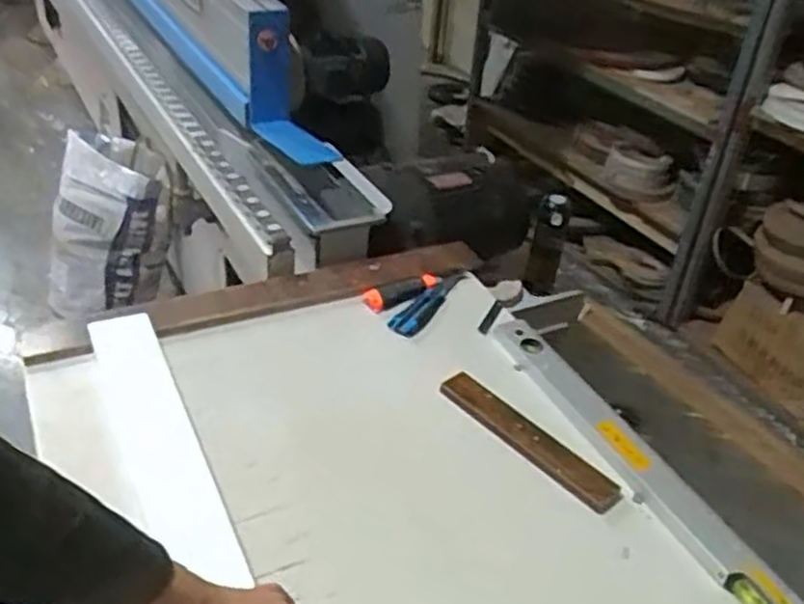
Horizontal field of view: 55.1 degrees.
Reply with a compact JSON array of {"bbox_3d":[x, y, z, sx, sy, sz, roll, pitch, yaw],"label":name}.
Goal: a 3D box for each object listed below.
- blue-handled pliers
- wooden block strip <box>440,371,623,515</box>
[{"bbox_3d":[0.040,0.001,1.221,0.047,0.018,0.183,21,38,20],"label":"blue-handled pliers"},{"bbox_3d":[0.158,0.174,0.984,0.047,0.014,0.270,-25,45,-36],"label":"wooden block strip"}]

